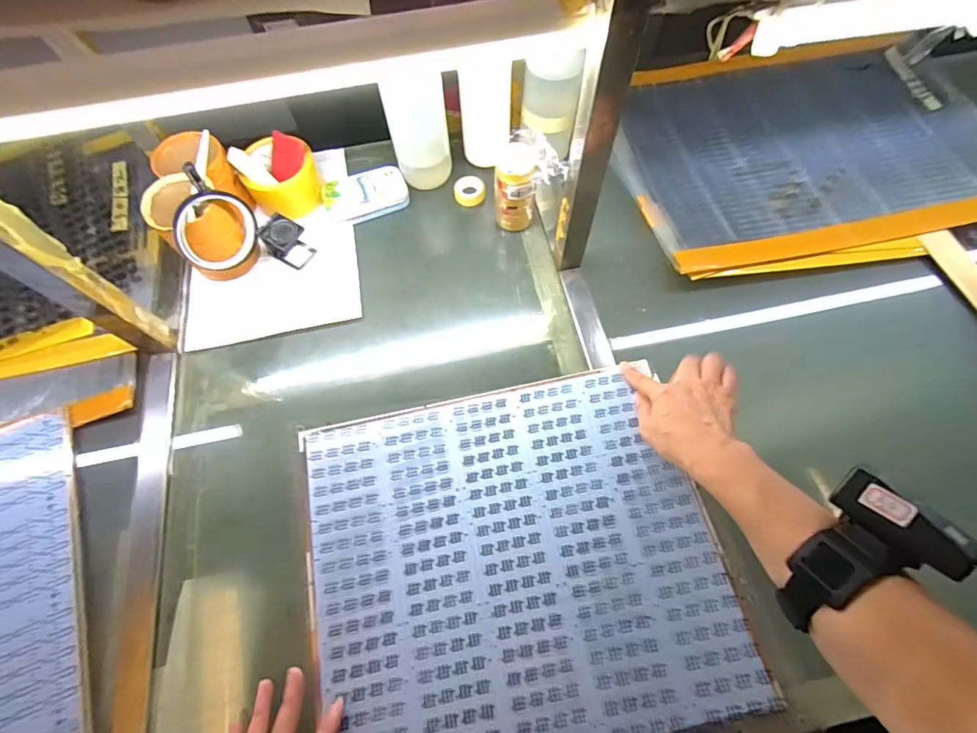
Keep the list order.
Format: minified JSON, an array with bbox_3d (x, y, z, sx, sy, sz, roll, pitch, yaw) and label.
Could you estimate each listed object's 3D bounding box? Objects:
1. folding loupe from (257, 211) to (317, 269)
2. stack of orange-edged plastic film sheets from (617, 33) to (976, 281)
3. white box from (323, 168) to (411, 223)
[{"bbox_3d":[-0.255,-0.158,0.553,0.048,0.050,0.041,29,71,13],"label":"folding loupe"},{"bbox_3d":[0.466,-0.326,0.633,0.561,0.032,0.412,-11,68,-3],"label":"stack of orange-edged plastic film sheets"},{"bbox_3d":[-0.165,-0.231,0.595,0.109,0.018,0.072,-19,68,-6],"label":"white box"}]

